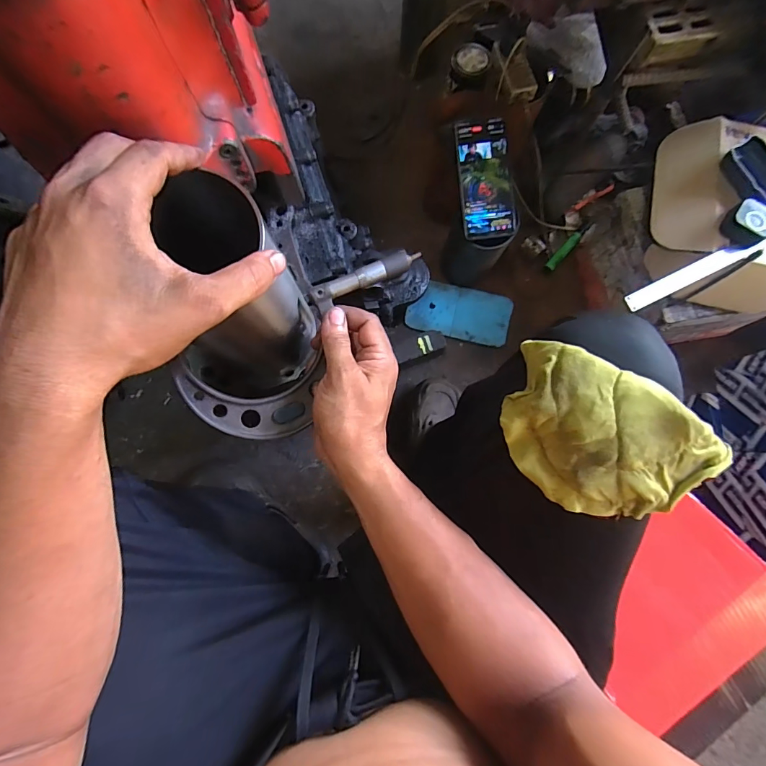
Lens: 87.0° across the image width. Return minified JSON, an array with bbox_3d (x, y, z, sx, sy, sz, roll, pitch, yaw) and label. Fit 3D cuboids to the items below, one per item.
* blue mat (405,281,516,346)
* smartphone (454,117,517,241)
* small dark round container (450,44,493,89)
[{"bbox_3d":[0.143,-0.131,0.752,0.185,0.010,0.096,13,81,1],"label":"blue mat"},{"bbox_3d":[0.149,-0.295,0.587,0.077,0.011,0.163,-9,97,-2],"label":"smartphone"},{"bbox_3d":[0.147,-0.541,0.685,0.066,0.033,0.068,0,80,-1],"label":"small dark round container"}]

